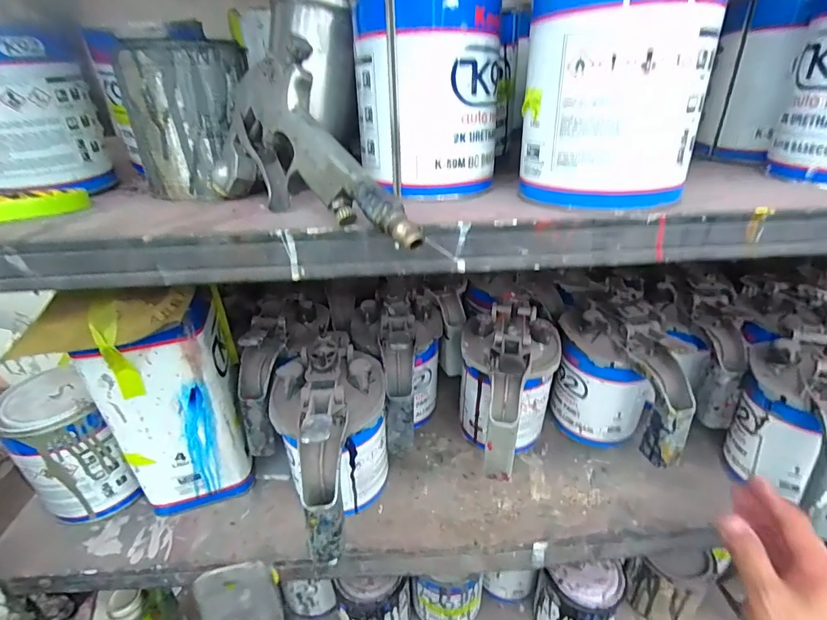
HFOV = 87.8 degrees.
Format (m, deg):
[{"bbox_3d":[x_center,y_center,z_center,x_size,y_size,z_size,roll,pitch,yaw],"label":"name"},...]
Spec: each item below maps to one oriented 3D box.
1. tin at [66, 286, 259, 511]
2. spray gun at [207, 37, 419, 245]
[{"bbox_3d":[-0.231,0.097,0.426,0.110,0.226,0.091,-12,31,-16],"label":"tin"},{"bbox_3d":[-0.074,-0.099,0.251,0.065,0.087,0.193,-17,33,-24],"label":"spray gun"}]

